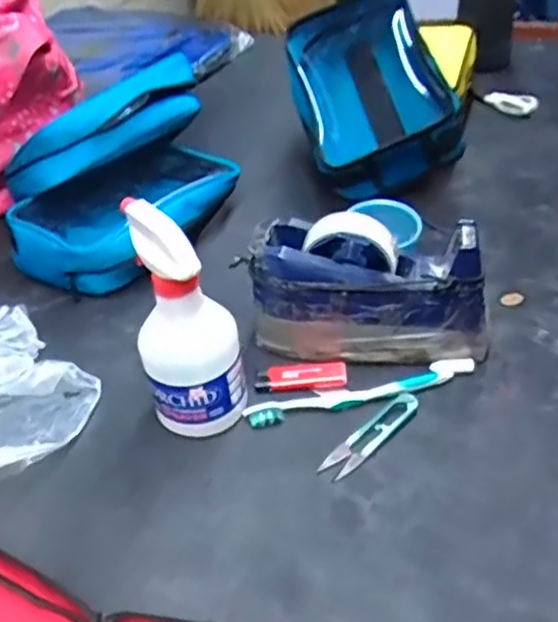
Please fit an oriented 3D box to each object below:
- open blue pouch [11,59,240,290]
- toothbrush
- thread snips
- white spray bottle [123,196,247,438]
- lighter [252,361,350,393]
[{"bbox_3d":[-0.175,-0.151,0.738,0.267,0.130,0.219,-24,45,-21],"label":"open blue pouch"},{"bbox_3d":[0.071,0.068,0.557,0.199,0.011,0.026,-12,42,-8],"label":"toothbrush"},{"bbox_3d":[0.075,0.099,0.526,0.101,0.006,0.023,-33,48,-28],"label":"thread snips"},{"bbox_3d":[-0.072,0.009,0.506,0.077,0.179,0.082,-13,42,-9],"label":"white spray bottle"},{"bbox_3d":[0.020,0.056,0.573,0.079,0.009,0.024,-5,41,0],"label":"lighter"}]

